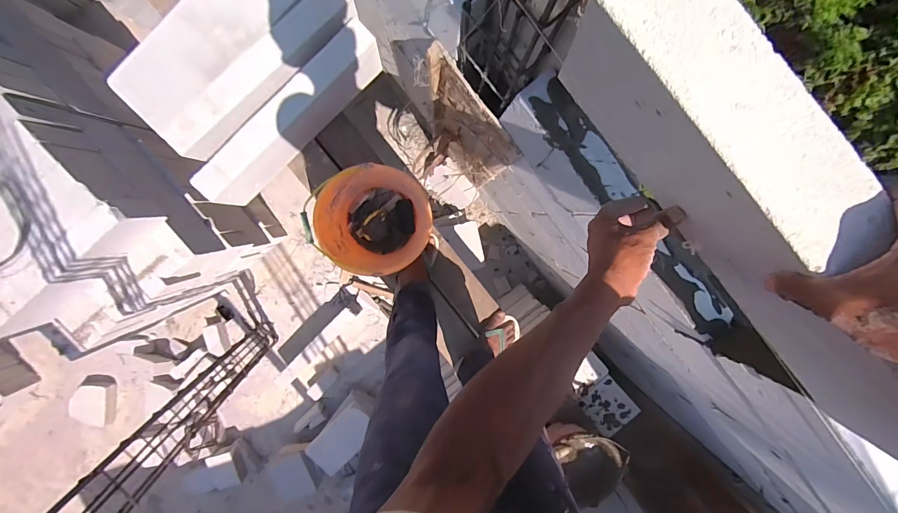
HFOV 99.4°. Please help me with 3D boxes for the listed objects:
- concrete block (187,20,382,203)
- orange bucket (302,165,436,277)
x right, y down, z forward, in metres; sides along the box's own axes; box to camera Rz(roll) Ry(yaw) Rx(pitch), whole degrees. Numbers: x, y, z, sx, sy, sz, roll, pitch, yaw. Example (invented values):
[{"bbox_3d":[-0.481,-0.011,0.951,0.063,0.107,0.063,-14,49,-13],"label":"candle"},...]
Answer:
[{"bbox_3d":[-0.420,-0.379,1.036,0.570,0.196,0.092,-44,96,3],"label":"concrete block"},{"bbox_3d":[-0.206,-0.104,1.101,0.287,0.238,0.294,0,97,-2],"label":"orange bucket"}]

